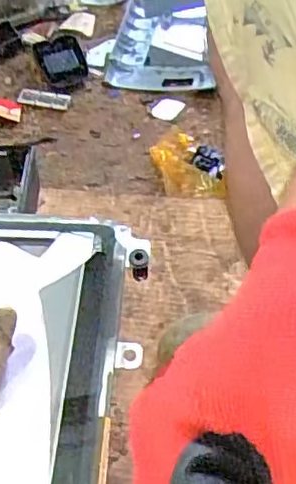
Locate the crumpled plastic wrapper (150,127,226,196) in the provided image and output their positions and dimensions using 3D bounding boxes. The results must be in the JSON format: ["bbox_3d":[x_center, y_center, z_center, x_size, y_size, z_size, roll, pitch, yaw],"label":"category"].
[{"bbox_3d":[0.061,-0.115,0.894,0.102,0.028,0.133,-3,54,-1],"label":"crumpled plastic wrapper"}]

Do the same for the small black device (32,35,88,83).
[{"bbox_3d":[-0.154,-0.320,1.054,0.081,0.028,0.109,-15,55,-9],"label":"small black device"}]

